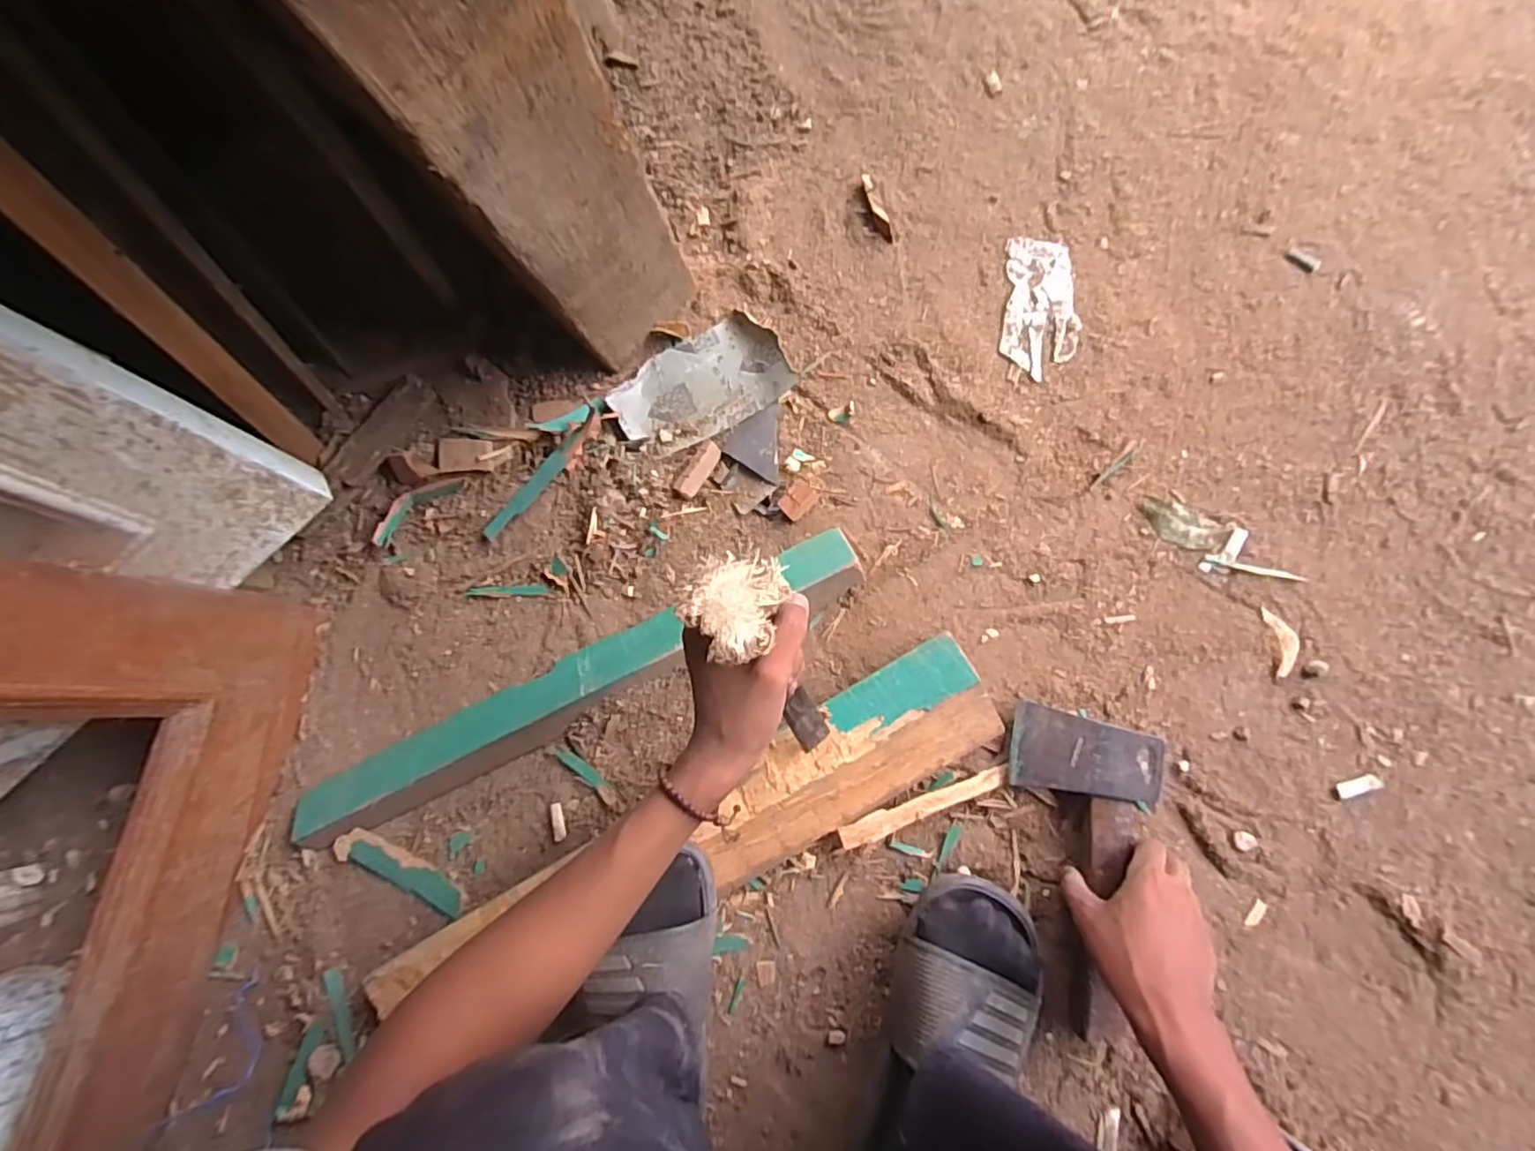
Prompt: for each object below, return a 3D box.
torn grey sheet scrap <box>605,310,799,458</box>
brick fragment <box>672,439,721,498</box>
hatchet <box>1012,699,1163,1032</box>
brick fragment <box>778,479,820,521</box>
[{"bbox_3d":[-0.063,-0.179,0.633,0.163,0.017,0.095,-28,82,5],"label":"torn grey sheet scrap"},{"bbox_3d":[-0.064,-0.098,0.616,0.020,0.015,0.056,37,91,10],"label":"brick fragment"},{"bbox_3d":[0.239,0.231,0.526,0.109,0.032,0.236,9,86,9],"label":"hatchet"},{"bbox_3d":[0.027,-0.069,0.604,0.034,0.017,0.024,-45,81,2],"label":"brick fragment"}]

